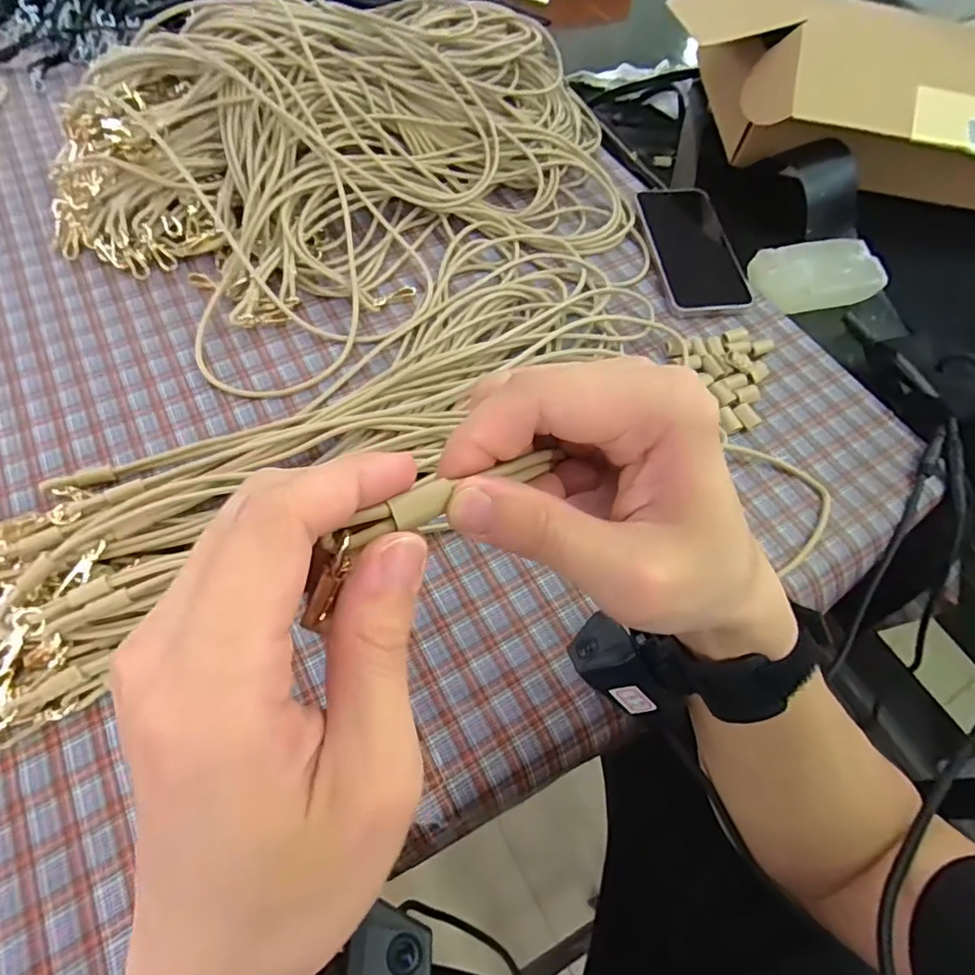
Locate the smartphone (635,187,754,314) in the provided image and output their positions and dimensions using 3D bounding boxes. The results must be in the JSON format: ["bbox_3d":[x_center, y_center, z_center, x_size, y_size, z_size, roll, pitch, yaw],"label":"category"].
[{"bbox_3d":[0.186,-0.217,0.492,0.077,0.011,0.149,-5,63,-7],"label":"smartphone"}]

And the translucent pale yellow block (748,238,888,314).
[{"bbox_3d":[0.309,-0.199,0.512,0.112,0.021,0.070,-11,60,-10],"label":"translucent pale yellow block"}]

